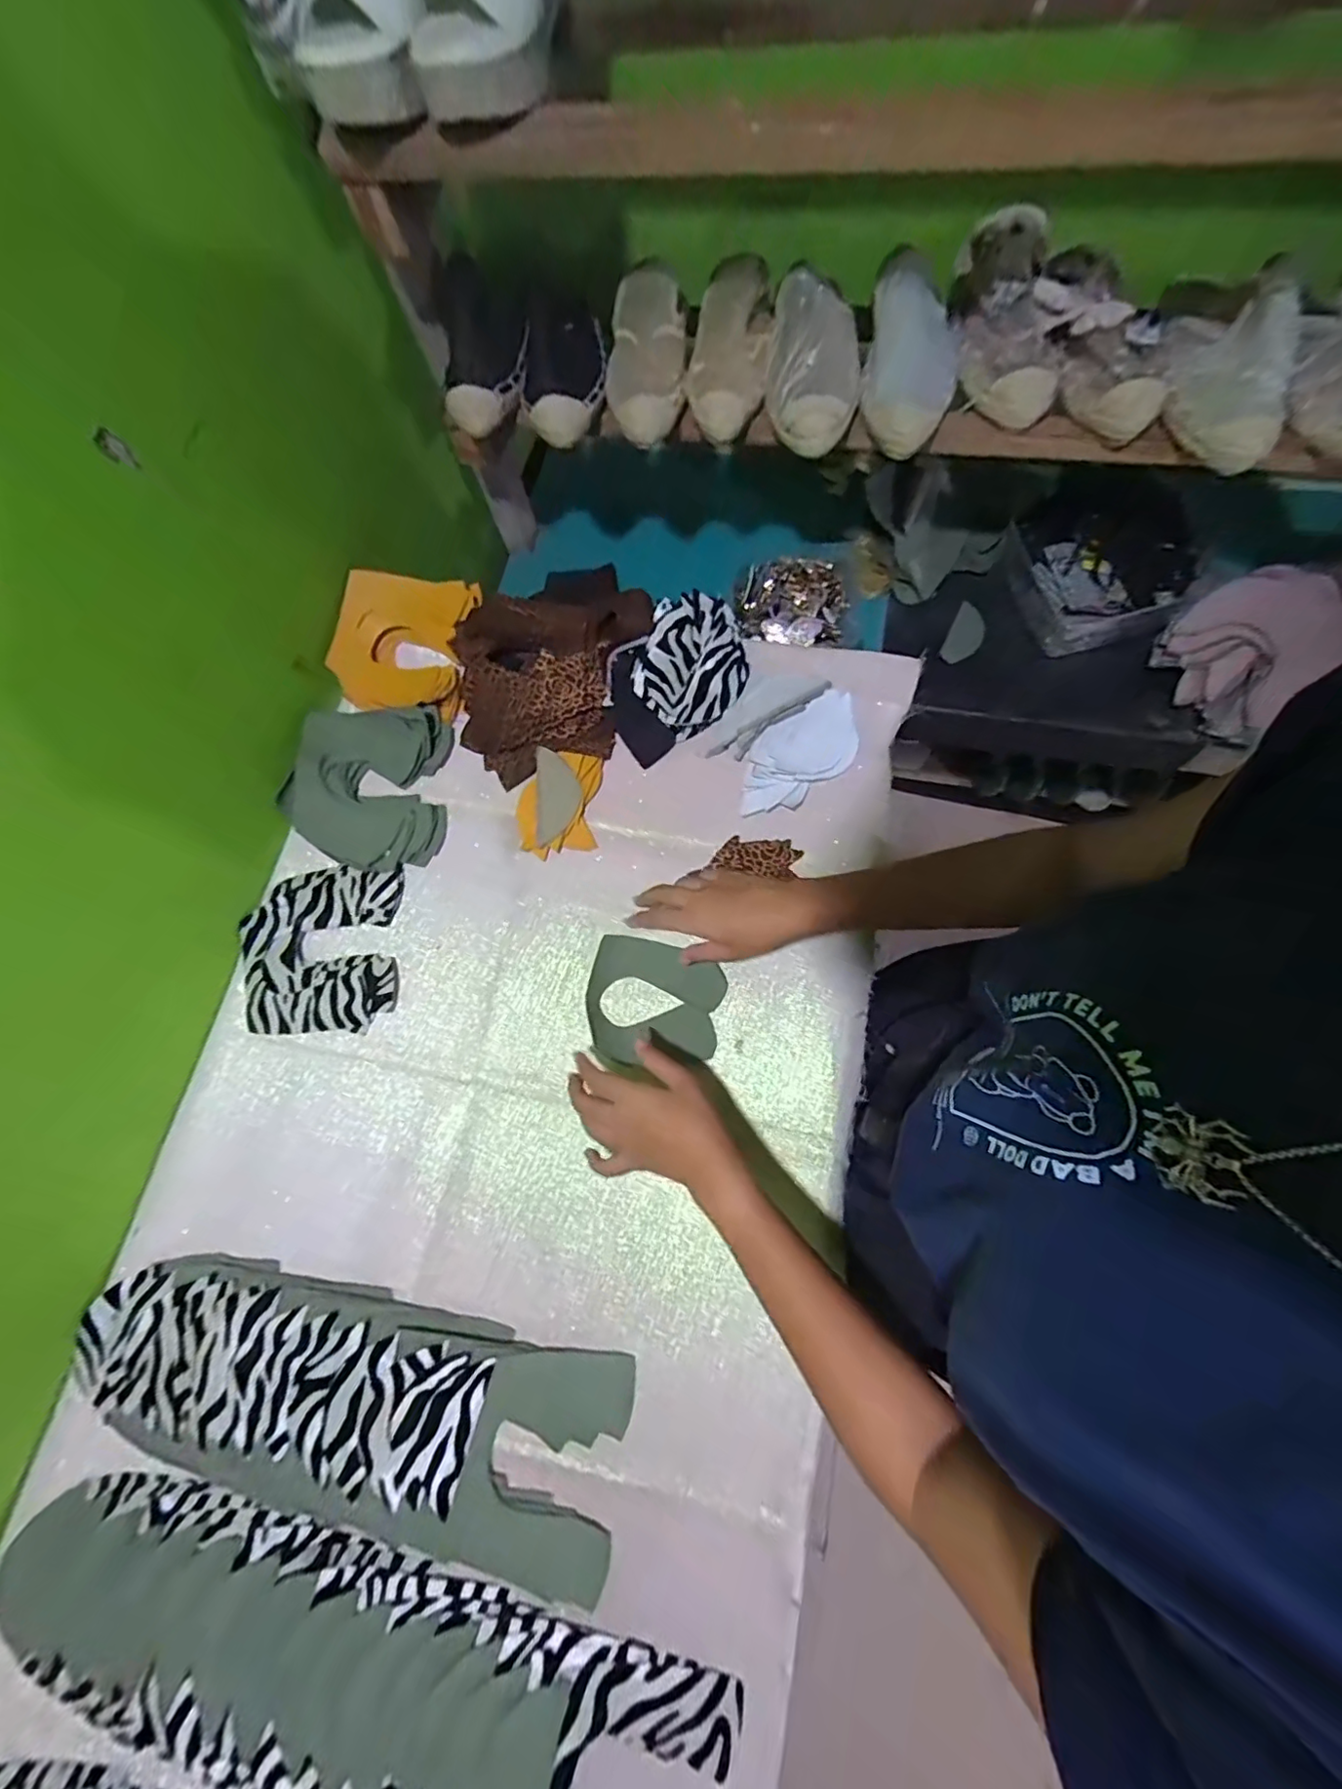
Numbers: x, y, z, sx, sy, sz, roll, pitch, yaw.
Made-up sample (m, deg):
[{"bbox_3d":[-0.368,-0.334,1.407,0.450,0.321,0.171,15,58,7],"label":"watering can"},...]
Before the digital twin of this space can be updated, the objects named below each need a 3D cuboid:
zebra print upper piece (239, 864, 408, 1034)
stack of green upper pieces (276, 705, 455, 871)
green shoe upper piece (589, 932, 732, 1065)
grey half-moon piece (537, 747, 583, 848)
[{"bbox_3d":[-0.344,0.052,0.576,0.151,0.012,0.158,-4,77,0],"label":"zebra print upper piece"},{"bbox_3d":[-0.319,-0.114,0.607,0.161,0.050,0.175,-3,72,4],"label":"stack of green upper pieces"},{"bbox_3d":[-0.016,0.100,0.540,0.123,0.011,0.109,11,71,7],"label":"green shoe upper piece"},{"bbox_3d":[-0.115,-0.102,0.596,0.045,0.004,0.100,-4,80,-1],"label":"grey half-moon piece"}]

